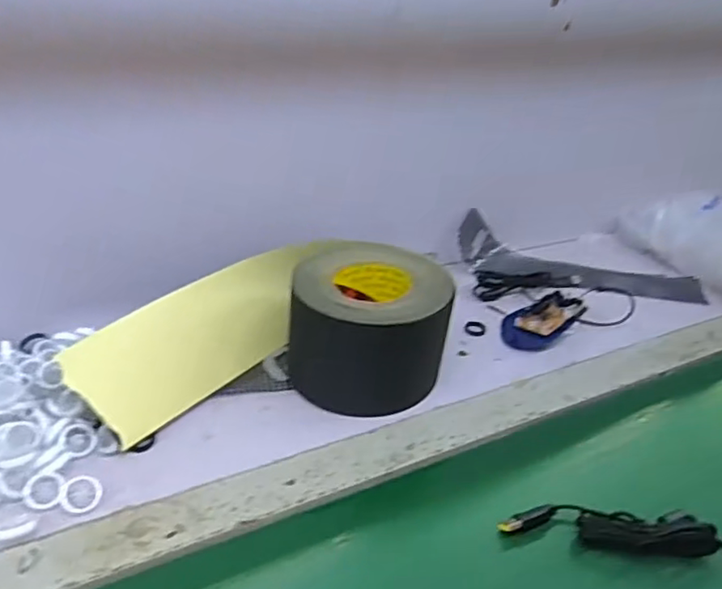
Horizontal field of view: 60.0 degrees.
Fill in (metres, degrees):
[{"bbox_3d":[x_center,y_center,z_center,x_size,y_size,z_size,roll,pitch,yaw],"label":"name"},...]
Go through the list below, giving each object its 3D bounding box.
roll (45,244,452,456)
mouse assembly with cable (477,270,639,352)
[{"bbox_3d":[-0.082,0.030,0.570,0.321,0.097,0.153,-1,35,-17],"label":"roll"},{"bbox_3d":[0.233,0.004,0.759,0.170,0.031,0.155,1,35,-15],"label":"mouse assembly with cable"}]

